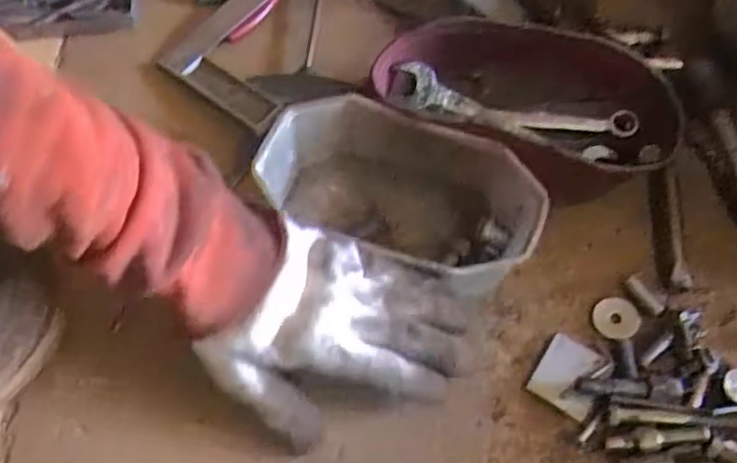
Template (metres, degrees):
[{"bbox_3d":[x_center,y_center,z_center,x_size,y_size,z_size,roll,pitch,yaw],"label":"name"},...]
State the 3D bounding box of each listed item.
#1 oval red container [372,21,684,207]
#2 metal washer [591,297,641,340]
[{"bbox_3d":[0.110,-0.083,0.530,0.209,0.085,0.093,8,60,5],"label":"oval red container"},{"bbox_3d":[0.170,0.060,0.495,0.031,0.004,0.029,4,67,12],"label":"metal washer"}]

